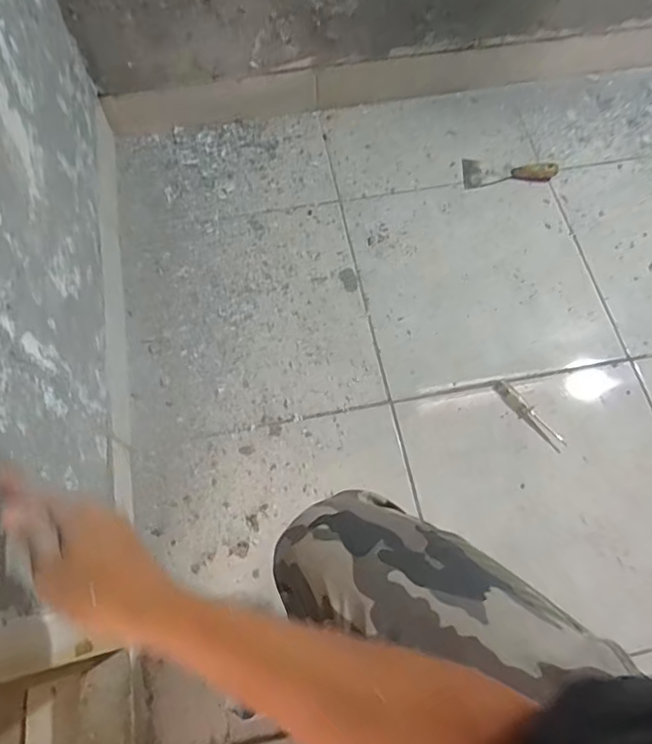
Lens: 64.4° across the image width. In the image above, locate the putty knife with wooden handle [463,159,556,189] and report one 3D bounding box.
[{"bbox_3d":[0.349,-0.386,0.982,0.169,0.025,0.066,1,68,0],"label":"putty knife with wooden handle"}]

